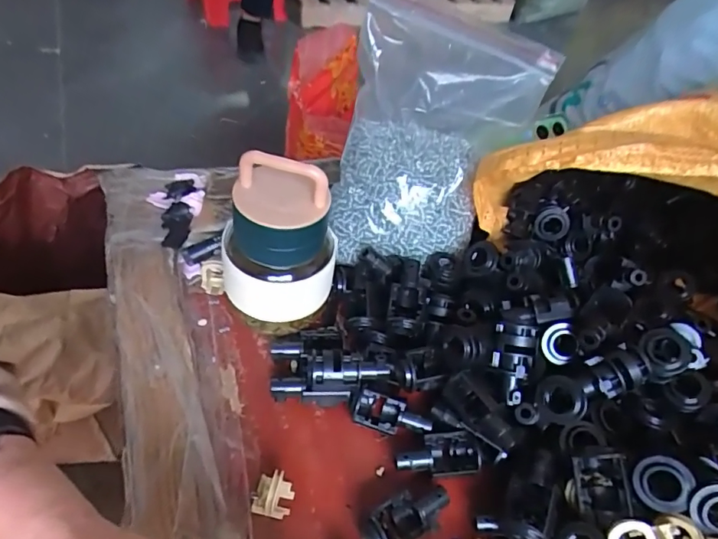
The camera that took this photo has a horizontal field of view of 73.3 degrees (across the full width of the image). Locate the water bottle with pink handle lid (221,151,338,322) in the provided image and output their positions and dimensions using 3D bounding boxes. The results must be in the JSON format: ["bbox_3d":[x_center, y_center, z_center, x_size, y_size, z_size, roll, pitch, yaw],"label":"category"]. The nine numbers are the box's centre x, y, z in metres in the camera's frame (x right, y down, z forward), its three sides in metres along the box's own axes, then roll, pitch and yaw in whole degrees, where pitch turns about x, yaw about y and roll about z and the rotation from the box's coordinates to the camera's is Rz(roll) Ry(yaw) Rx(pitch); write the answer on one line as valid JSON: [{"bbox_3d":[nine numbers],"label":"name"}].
[{"bbox_3d":[-0.052,-0.020,0.317,0.075,0.110,0.059,-6,50,-14],"label":"water bottle with pink handle lid"}]

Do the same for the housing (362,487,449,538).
[{"bbox_3d":[0.028,0.141,0.274,0.054,0.021,0.024,-19,54,-24],"label":"housing"}]

